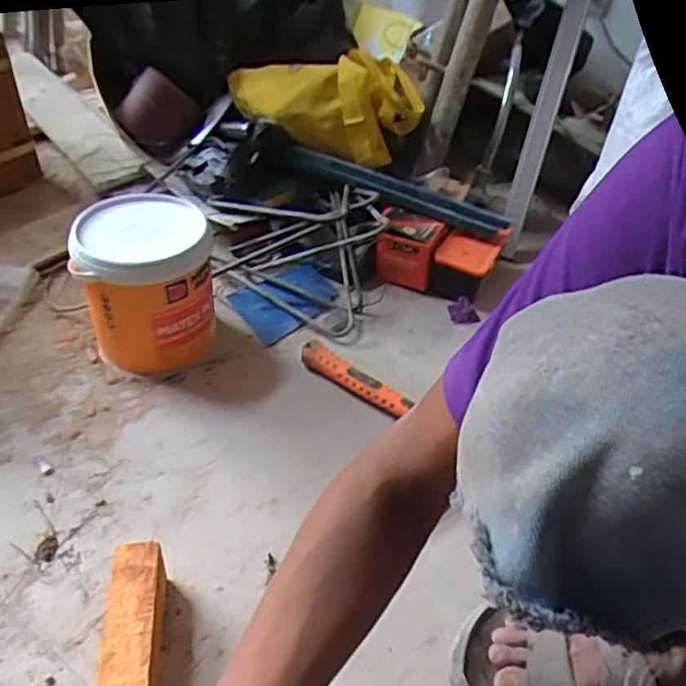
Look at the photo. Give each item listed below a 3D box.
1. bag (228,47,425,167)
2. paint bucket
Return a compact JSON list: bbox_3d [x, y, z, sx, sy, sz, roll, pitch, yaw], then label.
[{"bbox_3d":[-0.010,-0.371,0.969,0.291,0.115,0.175,-9,43,-17],"label":"bag"},{"bbox_3d":[-0.239,-0.071,0.776,0.147,0.174,0.156,-8,43,-16],"label":"paint bucket"}]

